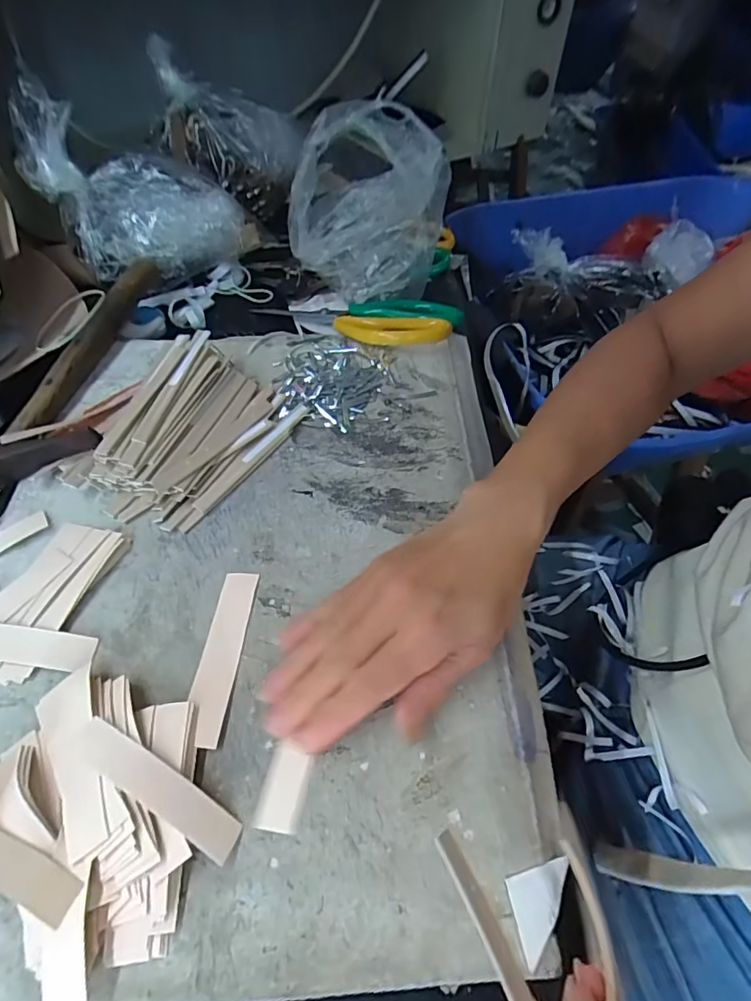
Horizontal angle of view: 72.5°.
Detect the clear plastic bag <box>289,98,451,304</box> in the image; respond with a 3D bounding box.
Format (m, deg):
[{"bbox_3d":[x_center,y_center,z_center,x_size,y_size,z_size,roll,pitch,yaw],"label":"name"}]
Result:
[{"bbox_3d":[-0.006,-0.245,0.438,0.130,0.137,0.061,4,55,3],"label":"clear plastic bag"}]

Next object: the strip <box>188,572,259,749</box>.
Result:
[{"bbox_3d":[-0.080,0.079,0.269,0.018,0.004,0.091,4,55,3],"label":"strip"}]

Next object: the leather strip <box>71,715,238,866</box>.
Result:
[{"bbox_3d":[-0.096,0.125,0.224,0.080,0.017,0.017,24,58,16],"label":"leather strip"}]

